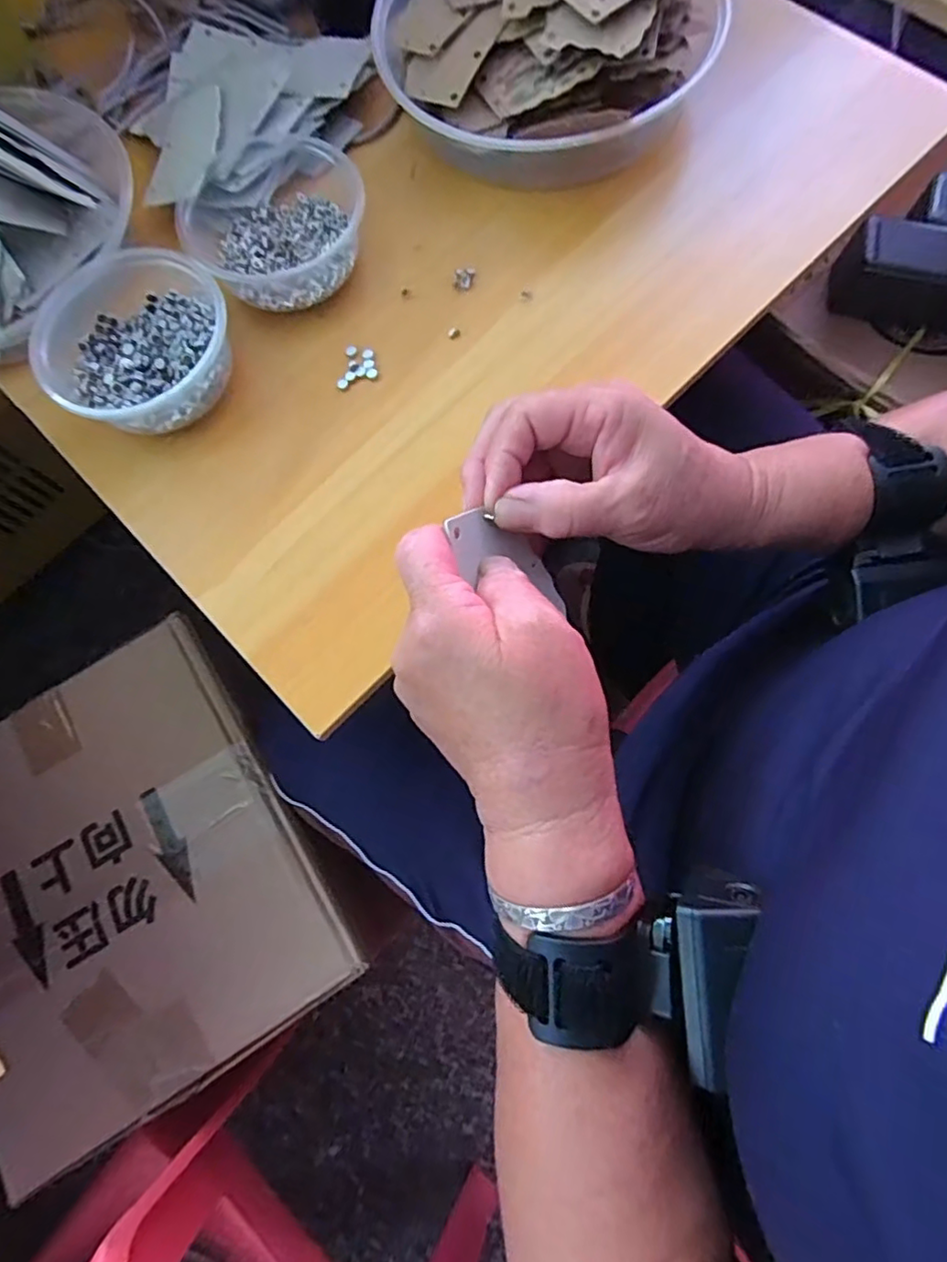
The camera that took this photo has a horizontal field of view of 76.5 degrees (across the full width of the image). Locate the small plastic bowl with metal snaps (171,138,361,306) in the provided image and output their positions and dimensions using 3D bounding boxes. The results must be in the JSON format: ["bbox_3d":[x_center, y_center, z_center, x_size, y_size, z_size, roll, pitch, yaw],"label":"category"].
[{"bbox_3d":[-0.125,-0.260,0.378,0.112,0.038,0.114,-1,75,4],"label":"small plastic bowl with metal snaps"}]

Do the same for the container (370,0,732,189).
[{"bbox_3d":[0.043,-0.392,0.389,0.216,0.067,0.202,30,79,11],"label":"container"}]

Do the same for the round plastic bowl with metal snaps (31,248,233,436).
[{"bbox_3d":[-0.201,-0.170,0.362,0.110,0.041,0.106,-1,75,4],"label":"round plastic bowl with metal snaps"}]

